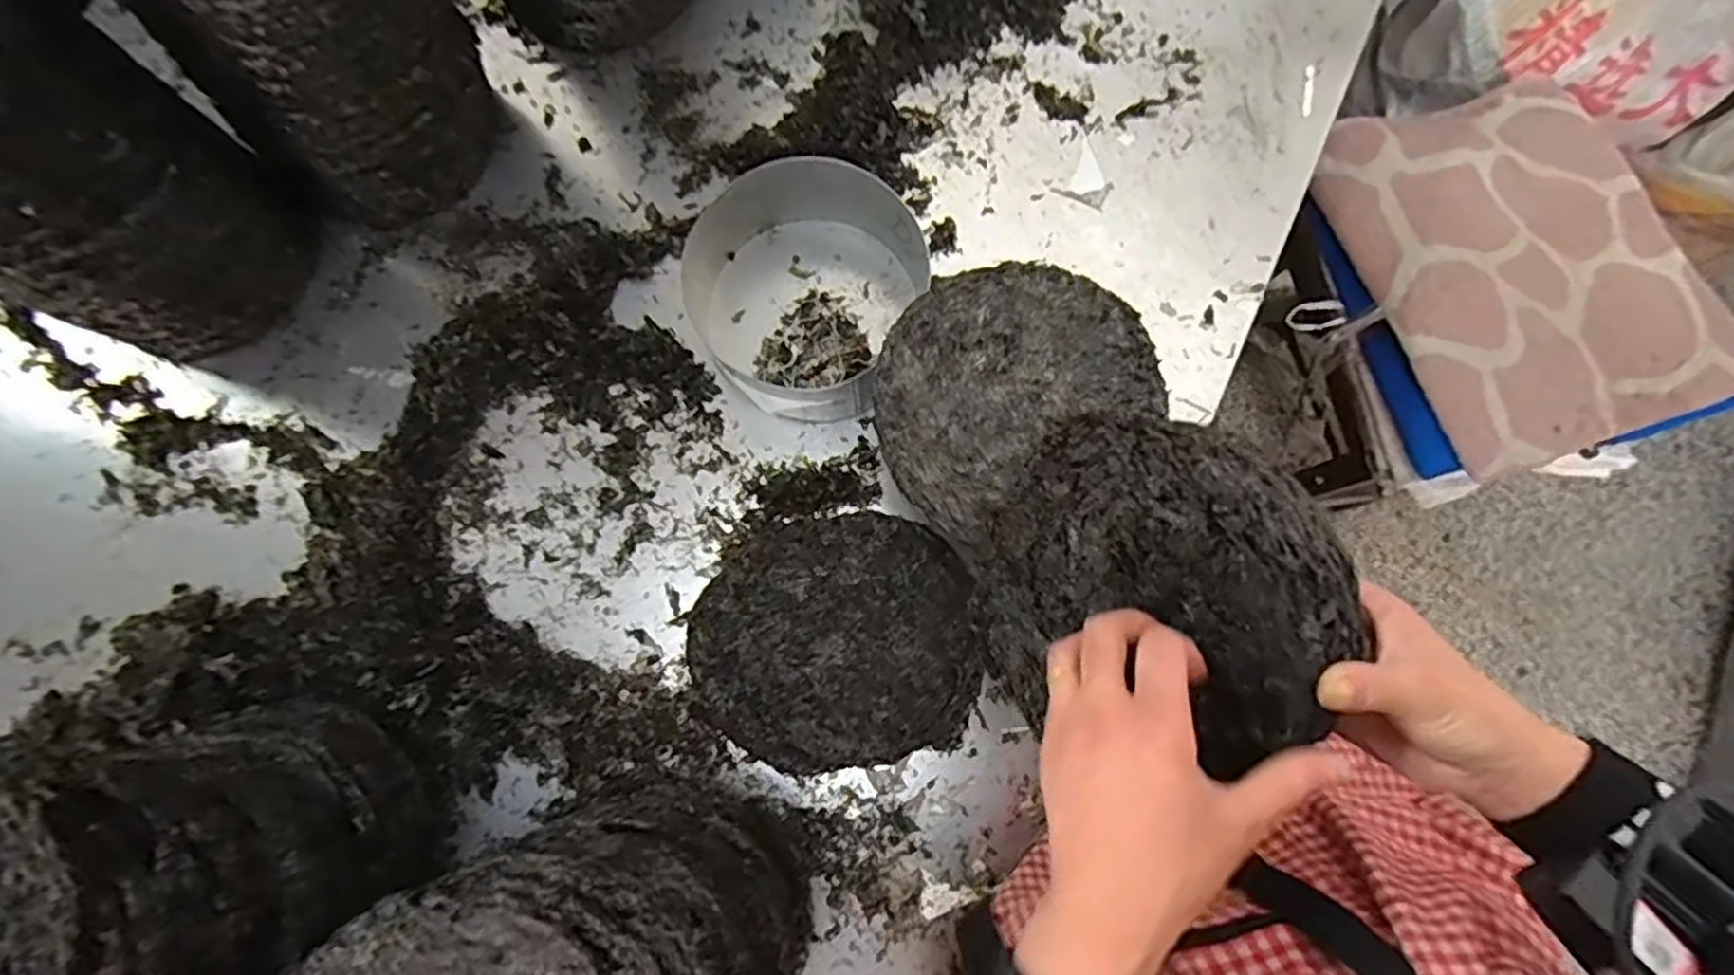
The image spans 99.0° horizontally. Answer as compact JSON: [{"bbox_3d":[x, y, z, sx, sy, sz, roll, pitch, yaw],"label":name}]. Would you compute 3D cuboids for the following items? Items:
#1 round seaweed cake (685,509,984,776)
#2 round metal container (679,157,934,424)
[{"bbox_3d":[-0.028,0.123,0.605,0.224,0.031,0.197,-10,78,-2],"label":"round seaweed cake"},{"bbox_3d":[-0.063,-0.176,0.646,0.187,0.074,0.197,0,78,0],"label":"round metal container"}]

